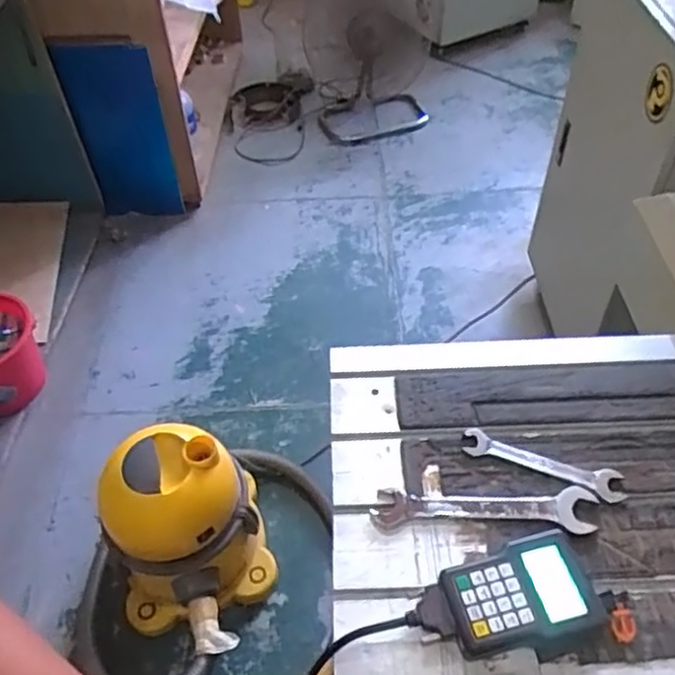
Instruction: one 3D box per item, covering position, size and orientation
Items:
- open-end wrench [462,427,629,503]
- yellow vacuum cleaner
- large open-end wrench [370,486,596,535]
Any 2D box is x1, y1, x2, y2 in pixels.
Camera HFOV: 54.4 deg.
[{"bbox_3d":[0.247,0.152,0.790,0.188,0.007,0.042,15,51,16],"label":"open-end wrench"},{"bbox_3d":[-0.319,0.388,1.337,0.289,0.370,0.259,-25,53,-18],"label":"yellow vacuum cleaner"},{"bbox_3d":[0.168,0.199,0.762,0.251,0.009,0.051,0,49,4],"label":"large open-end wrench"}]

